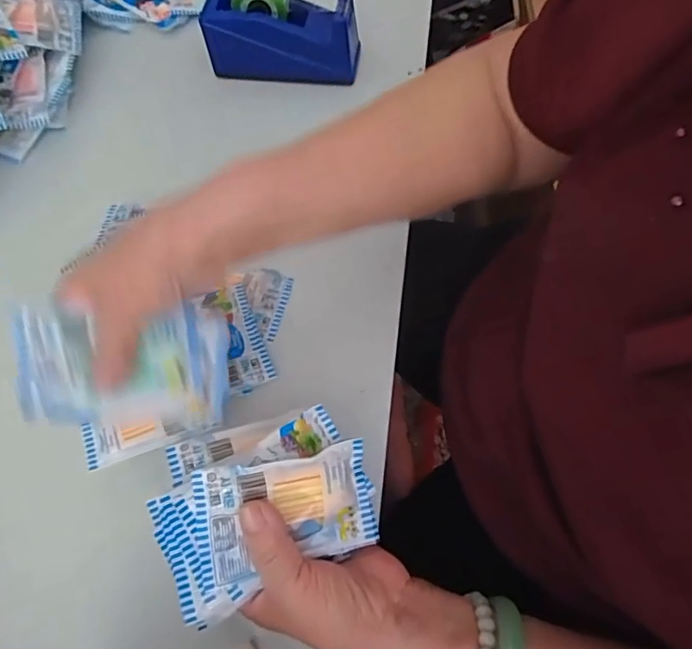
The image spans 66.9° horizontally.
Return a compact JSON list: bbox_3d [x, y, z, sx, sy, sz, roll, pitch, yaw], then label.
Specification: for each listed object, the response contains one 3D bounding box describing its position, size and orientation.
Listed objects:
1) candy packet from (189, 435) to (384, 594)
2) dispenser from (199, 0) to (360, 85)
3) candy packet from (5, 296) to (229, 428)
[{"bbox_3d":[-0.034,0.107,0.307,0.102,0.015,0.065,-8,97,-22],"label":"candy packet"},{"bbox_3d":[-0.062,-0.292,0.519,0.151,0.071,0.052,6,65,6],"label":"dispenser"},{"bbox_3d":[-0.138,0.027,0.331,0.123,0.016,0.080,-3,86,-23],"label":"candy packet"}]

